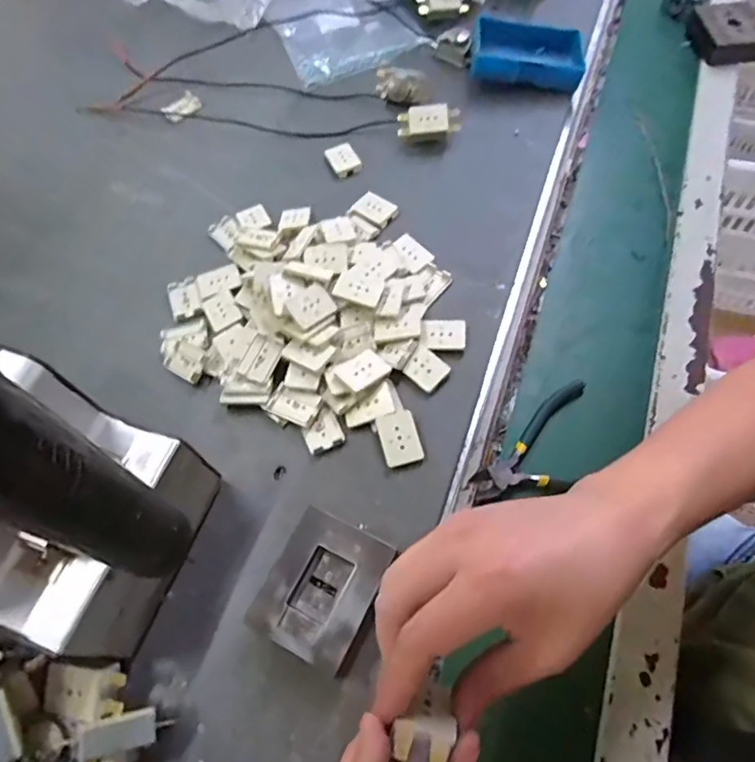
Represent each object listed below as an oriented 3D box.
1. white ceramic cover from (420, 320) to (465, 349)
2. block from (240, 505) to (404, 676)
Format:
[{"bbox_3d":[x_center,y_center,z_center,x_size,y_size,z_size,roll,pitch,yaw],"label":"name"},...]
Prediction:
[{"bbox_3d":[0.052,-0.037,0.430,0.036,0.006,0.028,4,62,6],"label":"white ceramic cover"},{"bbox_3d":[-0.033,0.130,0.338,0.065,0.028,0.079,23,65,15],"label":"block"}]

